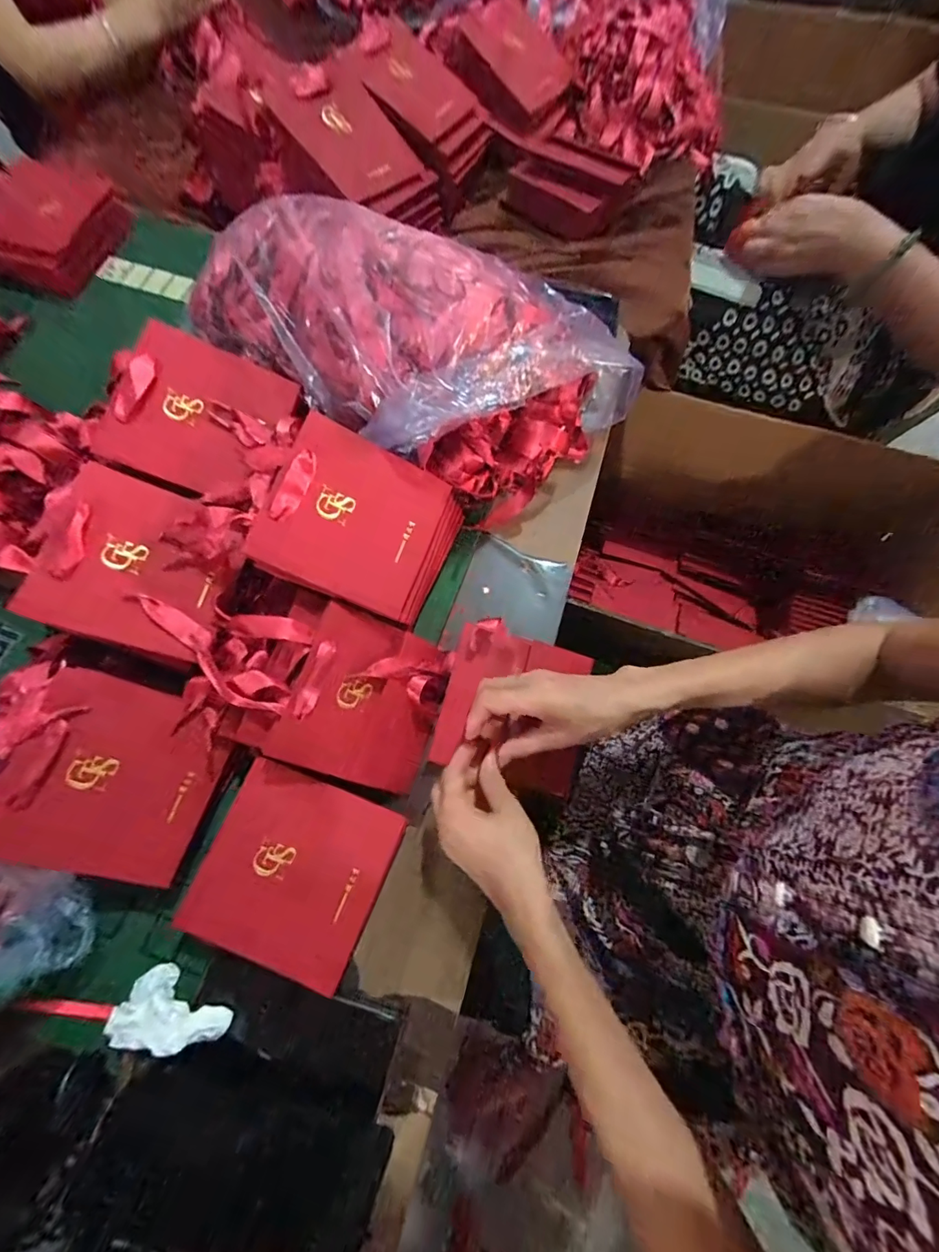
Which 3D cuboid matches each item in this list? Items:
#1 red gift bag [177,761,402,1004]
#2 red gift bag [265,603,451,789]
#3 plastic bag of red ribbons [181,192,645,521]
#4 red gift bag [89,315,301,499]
[{"bbox_3d":[-0.144,0.203,0.400,0.140,0.005,0.138,26,68,-7],"label":"red gift bag"},{"bbox_3d":[-0.089,0.069,0.435,0.138,0.034,0.142,27,81,-27],"label":"red gift bag"},{"bbox_3d":[-0.056,-0.288,0.506,0.392,0.161,0.246,37,75,11],"label":"plastic bag of red ribbons"},{"bbox_3d":[-0.259,-0.203,0.451,0.153,0.014,0.145,18,78,-13],"label":"red gift bag"}]

